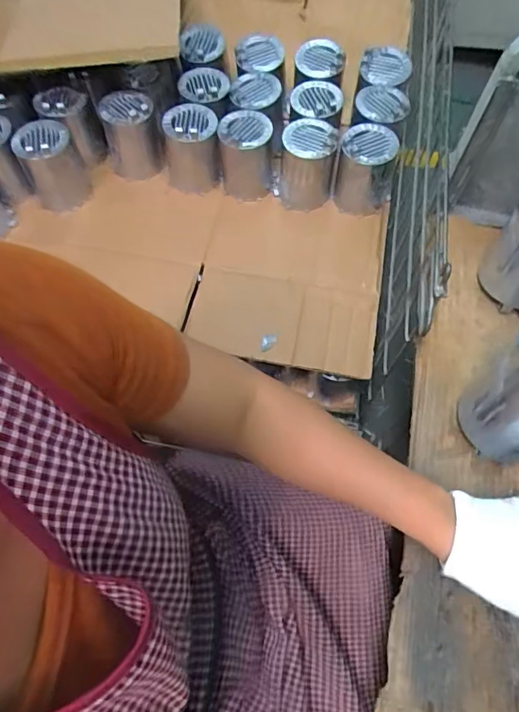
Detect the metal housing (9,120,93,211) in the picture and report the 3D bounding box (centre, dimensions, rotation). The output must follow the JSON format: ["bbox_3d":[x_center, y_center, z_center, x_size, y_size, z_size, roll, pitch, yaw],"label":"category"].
[{"bbox_3d":[-0.338,-0.312,0.769,0.088,0.112,0.088,-19,66,-8],"label":"metal housing"}]

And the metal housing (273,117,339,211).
[{"bbox_3d":[0.073,-0.319,0.780,0.097,0.117,0.086,5,65,3],"label":"metal housing"}]

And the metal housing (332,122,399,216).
[{"bbox_3d":[0.175,-0.307,0.769,0.090,0.115,0.081,11,65,6],"label":"metal housing"}]

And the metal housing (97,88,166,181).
[{"bbox_3d":[-0.216,-0.368,0.796,0.094,0.110,0.109,-14,65,-6],"label":"metal housing"}]

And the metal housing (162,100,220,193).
[{"bbox_3d":[-0.116,-0.346,0.803,0.093,0.136,0.084,-7,65,-3],"label":"metal housing"}]

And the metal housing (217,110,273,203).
[{"bbox_3d":[-0.023,-0.338,0.797,0.081,0.125,0.093,-1,65,0],"label":"metal housing"}]

